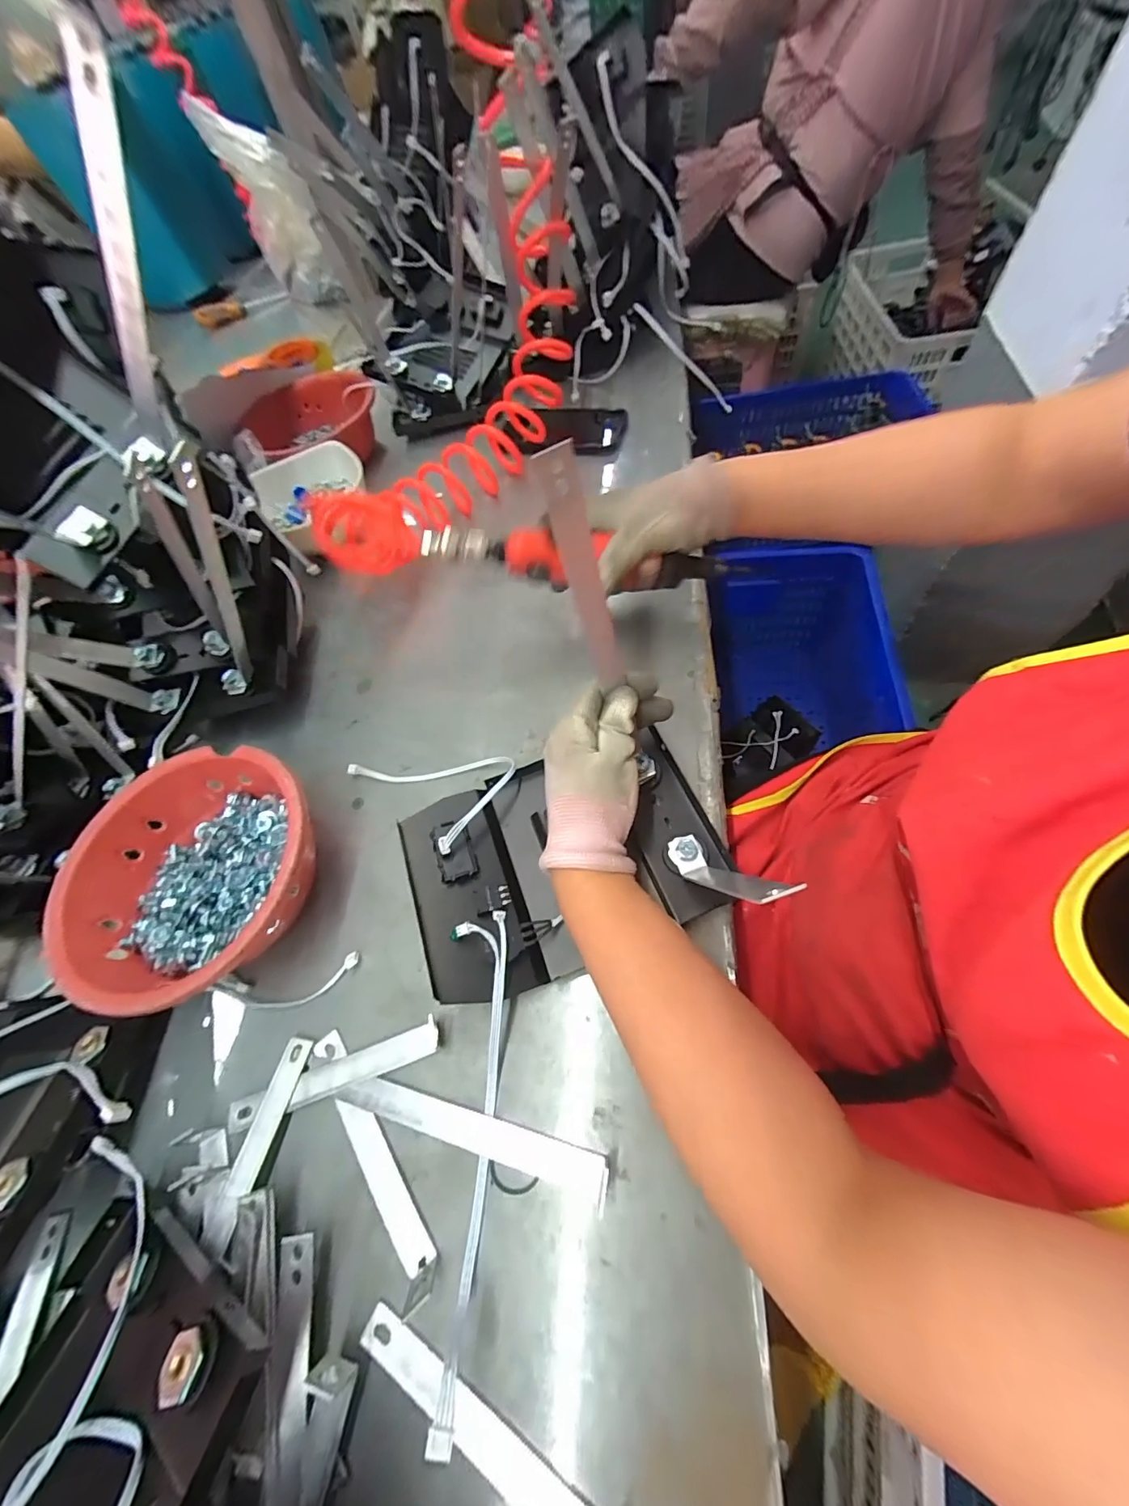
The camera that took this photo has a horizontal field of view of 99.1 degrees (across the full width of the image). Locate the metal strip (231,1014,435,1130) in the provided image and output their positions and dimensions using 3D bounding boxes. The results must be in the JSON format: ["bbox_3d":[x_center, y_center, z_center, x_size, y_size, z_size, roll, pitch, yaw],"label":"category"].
[{"bbox_3d":[-0.146,0.206,0.306,0.138,0.012,0.020,-23,62,-3],"label":"metal strip"}]

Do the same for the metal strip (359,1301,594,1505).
[{"bbox_3d":[-0.040,0.326,0.227,0.144,0.024,0.020,25,69,20],"label":"metal strip"}]

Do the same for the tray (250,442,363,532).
[{"bbox_3d":[-0.312,-0.325,0.583,0.134,0.065,0.032,-22,40,6],"label":"tray"}]

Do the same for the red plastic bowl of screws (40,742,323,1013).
[{"bbox_3d":[-0.257,0.085,0.347,0.167,0.076,0.166,-4,62,7],"label":"red plastic bowl of screws"}]

